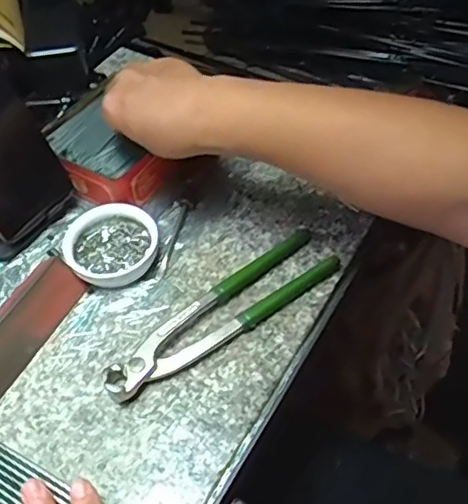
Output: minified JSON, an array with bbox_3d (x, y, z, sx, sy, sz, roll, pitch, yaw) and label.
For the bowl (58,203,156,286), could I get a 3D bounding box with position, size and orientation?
[{"bbox_3d":[-0.098,-0.005,0.476,0.071,0.025,0.062,-5,52,-1],"label":"bowl"}]

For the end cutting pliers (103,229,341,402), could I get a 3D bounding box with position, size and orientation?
[{"bbox_3d":[-0.008,0.043,0.440,0.196,0.018,0.044,-32,58,-20],"label":"end cutting pliers"}]

